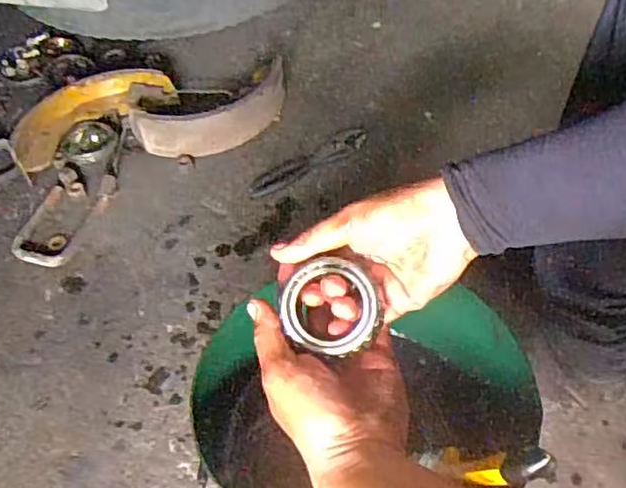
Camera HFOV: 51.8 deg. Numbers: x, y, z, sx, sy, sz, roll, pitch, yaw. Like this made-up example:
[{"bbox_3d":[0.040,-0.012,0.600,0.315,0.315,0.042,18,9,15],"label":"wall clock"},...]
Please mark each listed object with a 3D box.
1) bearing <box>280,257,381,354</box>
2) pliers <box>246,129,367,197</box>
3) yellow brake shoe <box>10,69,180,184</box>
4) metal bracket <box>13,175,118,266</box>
[{"bbox_3d":[0.012,0.047,0.481,0.072,0.023,0.063,-4,76,-2],"label":"bearing"},{"bbox_3d":[-0.005,-0.124,0.967,0.212,0.018,0.041,-30,56,-19],"label":"pliers"},{"bbox_3d":[-0.341,-0.202,0.991,0.257,0.052,0.098,-30,56,-19],"label":"yellow brake shoe"},{"bbox_3d":[-0.347,-0.039,0.905,0.089,0.015,0.164,15,54,14],"label":"metal bracket"}]

